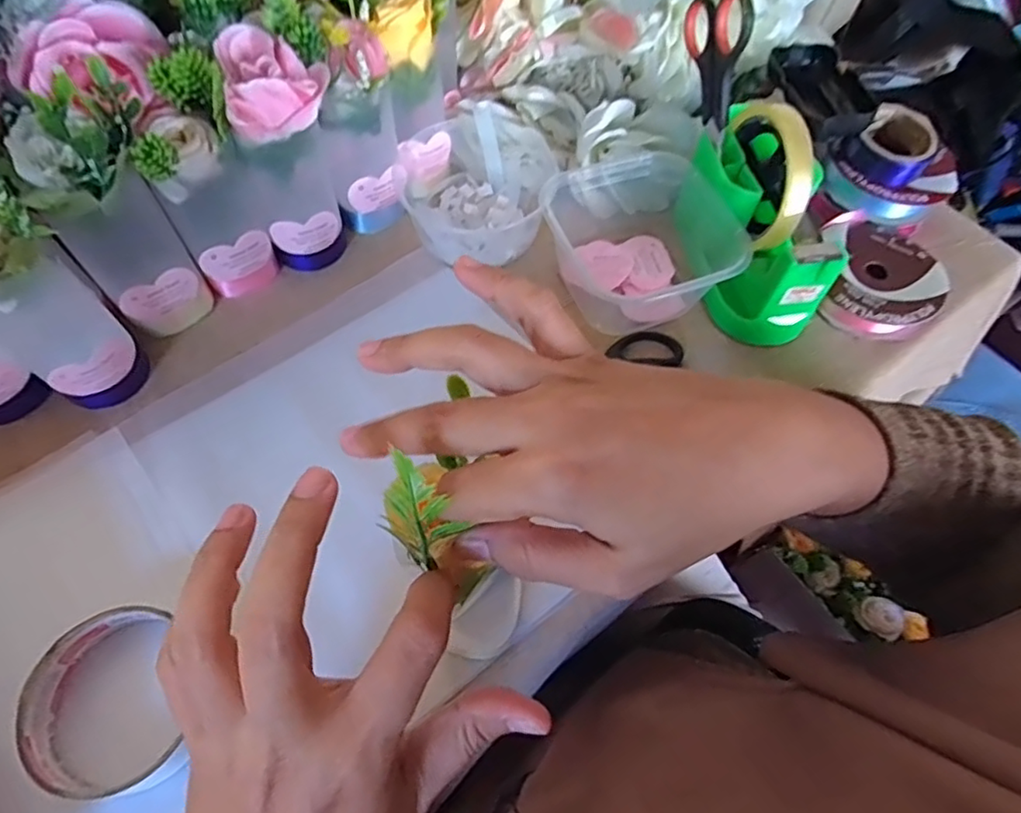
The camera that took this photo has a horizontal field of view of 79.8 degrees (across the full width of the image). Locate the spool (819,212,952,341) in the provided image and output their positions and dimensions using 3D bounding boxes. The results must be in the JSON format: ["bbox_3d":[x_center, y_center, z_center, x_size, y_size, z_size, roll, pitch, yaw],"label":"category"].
[{"bbox_3d":[0.270,-0.092,0.443,0.080,0.025,0.094,14,61,5],"label":"spool"}]

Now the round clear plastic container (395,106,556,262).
[{"bbox_3d":[-0.024,-0.164,0.452,0.112,0.050,0.116,1,61,-2],"label":"round clear plastic container"}]

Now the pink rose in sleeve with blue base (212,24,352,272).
[{"bbox_3d":[-0.144,-0.156,0.391,0.061,0.139,0.057,1,61,-2],"label":"pink rose in sleeve with blue base"}]

